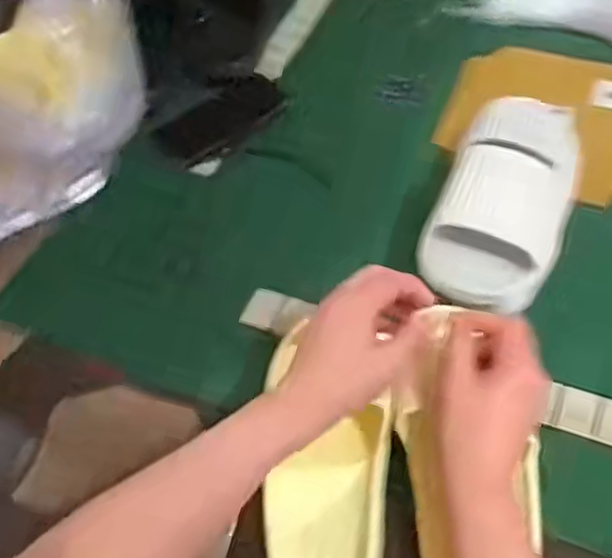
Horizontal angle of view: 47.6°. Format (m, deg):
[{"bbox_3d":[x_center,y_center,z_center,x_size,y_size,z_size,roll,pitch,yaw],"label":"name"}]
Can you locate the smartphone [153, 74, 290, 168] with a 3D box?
[{"bbox_3d":[-0.088,-0.174,0.762,0.153,0.006,0.060,-40,85,-25],"label":"smartphone"}]

